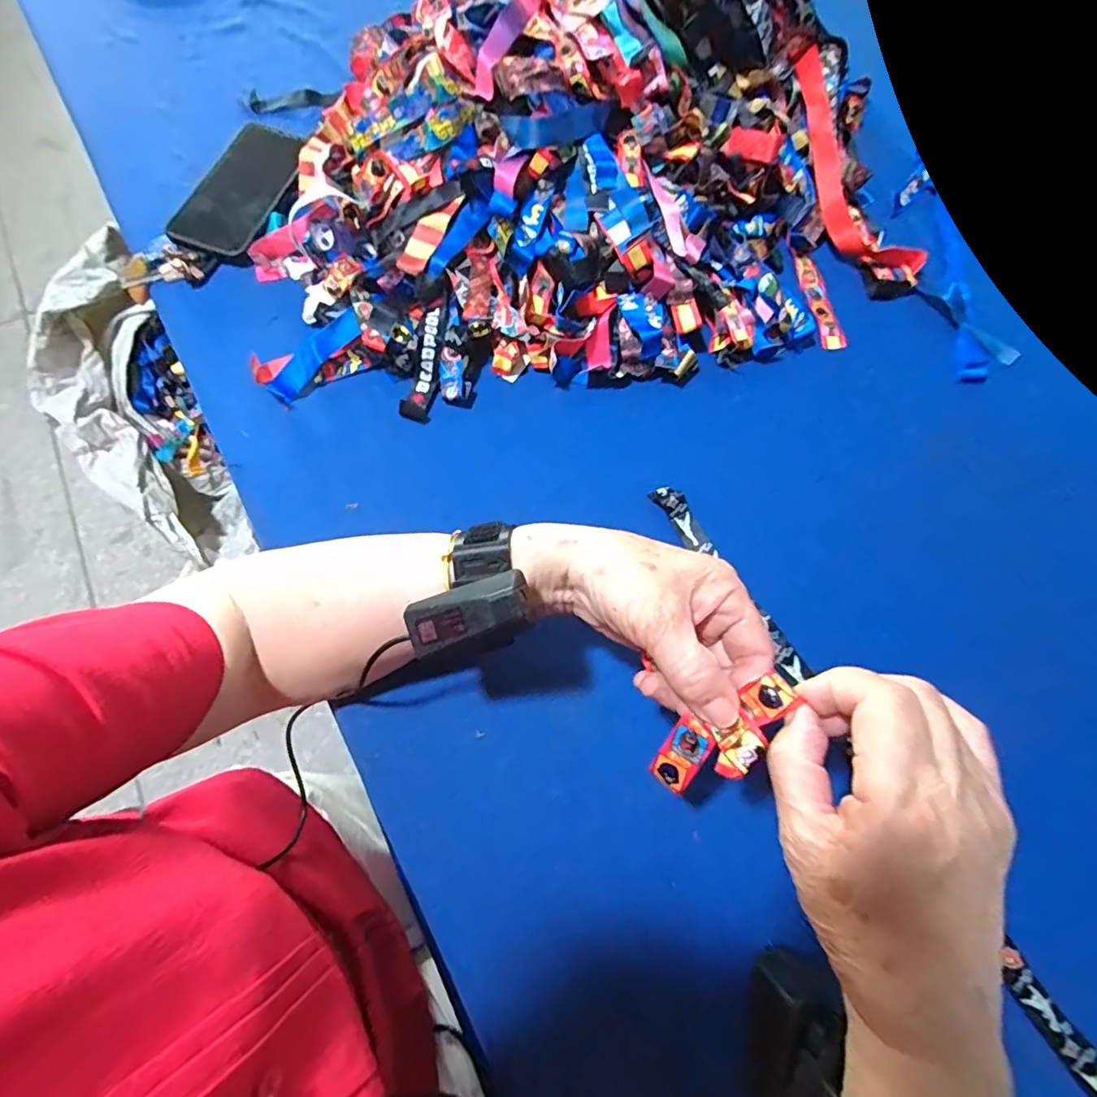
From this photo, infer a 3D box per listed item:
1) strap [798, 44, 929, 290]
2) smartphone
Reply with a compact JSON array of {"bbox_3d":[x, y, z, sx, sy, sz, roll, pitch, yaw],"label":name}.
[{"bbox_3d":[0.283,-0.366,0.531,0.064,0.021,0.257,-17,83,-9],"label":"strap"},{"bbox_3d":[-0.294,-0.351,0.528,0.080,0.012,0.161,16,69,5],"label":"smartphone"}]

